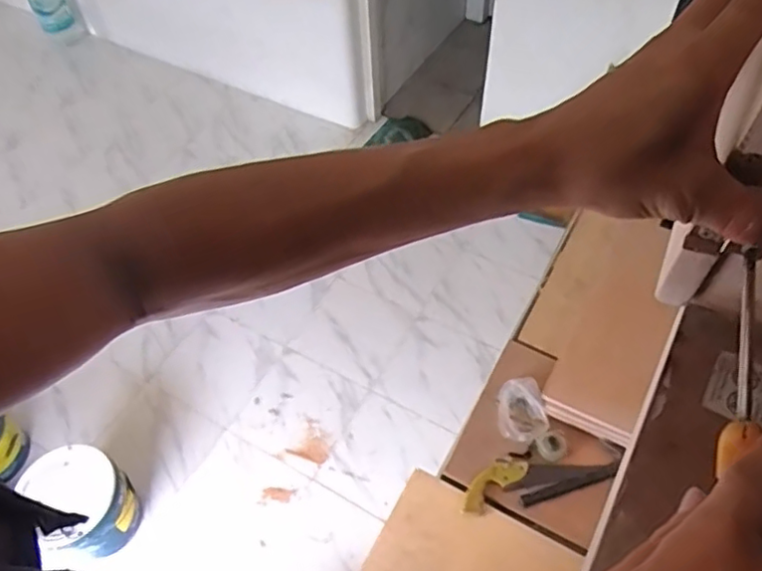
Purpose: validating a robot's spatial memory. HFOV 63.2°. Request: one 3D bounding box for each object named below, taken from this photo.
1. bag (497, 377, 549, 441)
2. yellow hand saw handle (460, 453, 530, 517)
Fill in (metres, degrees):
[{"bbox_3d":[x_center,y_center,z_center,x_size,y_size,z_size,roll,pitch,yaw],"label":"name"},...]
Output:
[{"bbox_3d":[0.306,0.274,1.361,0.102,0.031,0.141,-5,55,0],"label":"bag"},{"bbox_3d":[0.239,0.411,1.295,0.182,0.020,0.062,-37,61,-21],"label":"yellow hand saw handle"}]

